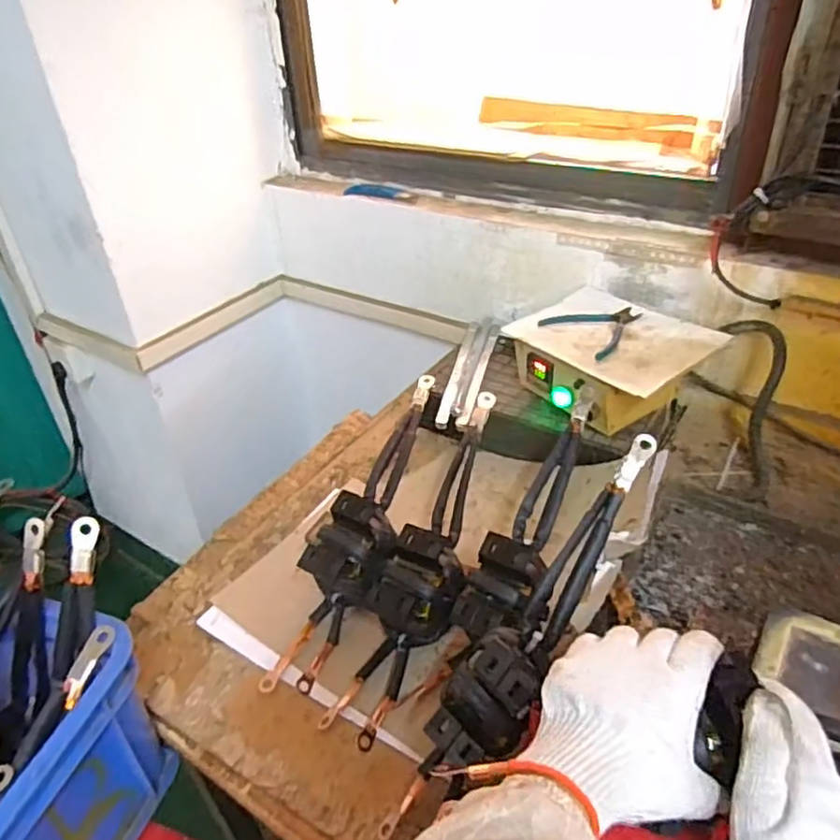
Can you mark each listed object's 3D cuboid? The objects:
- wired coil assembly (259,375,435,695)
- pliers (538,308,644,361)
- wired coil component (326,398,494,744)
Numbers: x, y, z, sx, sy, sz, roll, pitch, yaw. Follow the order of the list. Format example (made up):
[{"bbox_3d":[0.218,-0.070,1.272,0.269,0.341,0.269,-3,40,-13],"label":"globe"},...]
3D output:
[{"bbox_3d":[-0.055,0.109,0.774,0.086,0.080,0.436,12,59,21],"label":"wired coil assembly"},{"bbox_3d":[0.234,-0.135,0.937,0.126,0.009,0.150,19,41,29],"label":"pliers"},{"bbox_3d":[0.021,0.138,0.730,0.091,0.084,0.435,12,60,22],"label":"wired coil component"}]

